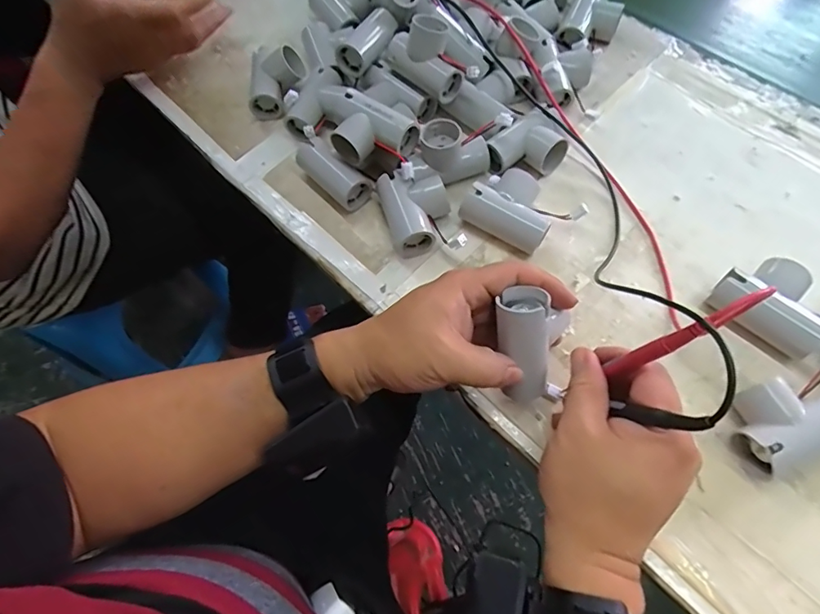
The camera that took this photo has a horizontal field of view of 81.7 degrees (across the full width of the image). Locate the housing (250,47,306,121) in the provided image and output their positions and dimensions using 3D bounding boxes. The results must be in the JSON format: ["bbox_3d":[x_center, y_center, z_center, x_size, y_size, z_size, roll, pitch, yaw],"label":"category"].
[{"bbox_3d":[-0.139,-0.235,0.492,0.054,0.041,0.072,-4,64,3],"label":"housing"}]

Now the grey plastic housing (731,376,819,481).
[{"bbox_3d":[0.258,0.075,0.318,0.069,0.042,0.053,-22,65,-6],"label":"grey plastic housing"}]

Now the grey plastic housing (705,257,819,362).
[{"bbox_3d":[0.273,-0.005,0.356,0.072,0.031,0.065,39,73,19],"label":"grey plastic housing"}]

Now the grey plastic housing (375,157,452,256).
[{"bbox_3d":[0.004,-0.089,0.414,0.059,0.041,0.077,-19,65,-5],"label":"grey plastic housing"}]

